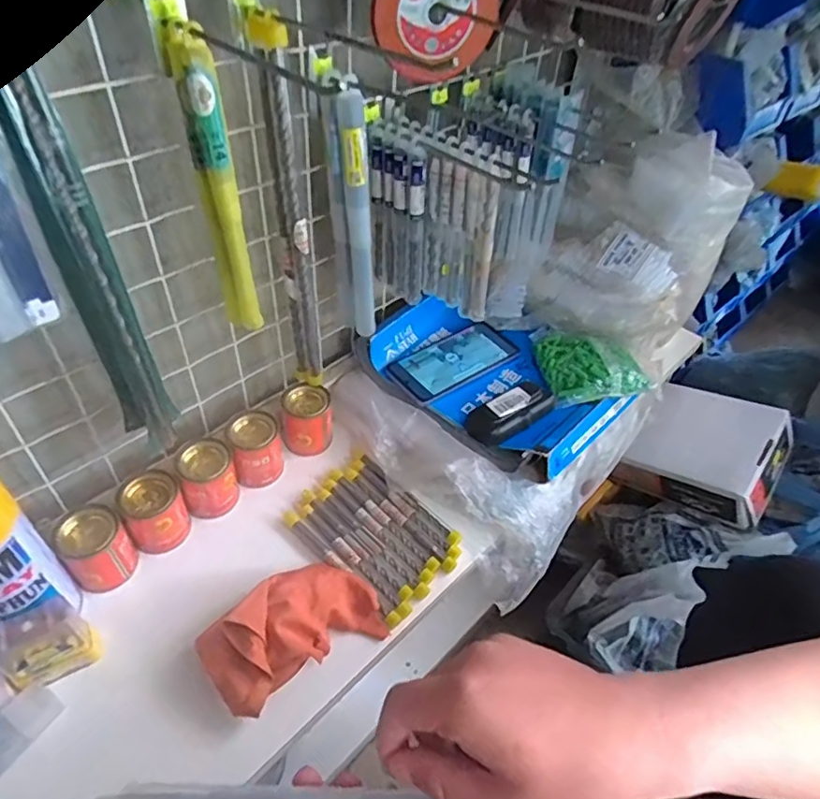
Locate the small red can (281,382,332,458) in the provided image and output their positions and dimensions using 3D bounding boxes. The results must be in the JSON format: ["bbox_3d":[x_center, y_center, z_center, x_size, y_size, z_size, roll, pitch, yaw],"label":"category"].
[{"bbox_3d":[-0.118,0.023,0.666,0.051,0.071,0.051,1,44,-1],"label":"small red can"}]

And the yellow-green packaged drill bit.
[{"bbox_3d":[-0.154,-0.165,0.465,0.031,0.233,0.036,-11,46,-14],"label":"yellow-green packaged drill bit"}]

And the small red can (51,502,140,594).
[{"bbox_3d":[-0.288,0.139,0.534,0.051,0.072,0.055,1,44,-1],"label":"small red can"}]

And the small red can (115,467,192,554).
[{"bbox_3d":[-0.249,0.110,0.563,0.053,0.065,0.053,1,44,-1],"label":"small red can"}]

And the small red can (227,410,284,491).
[{"bbox_3d":[-0.167,0.055,0.631,0.048,0.075,0.048,-8,45,-11],"label":"small red can"}]

